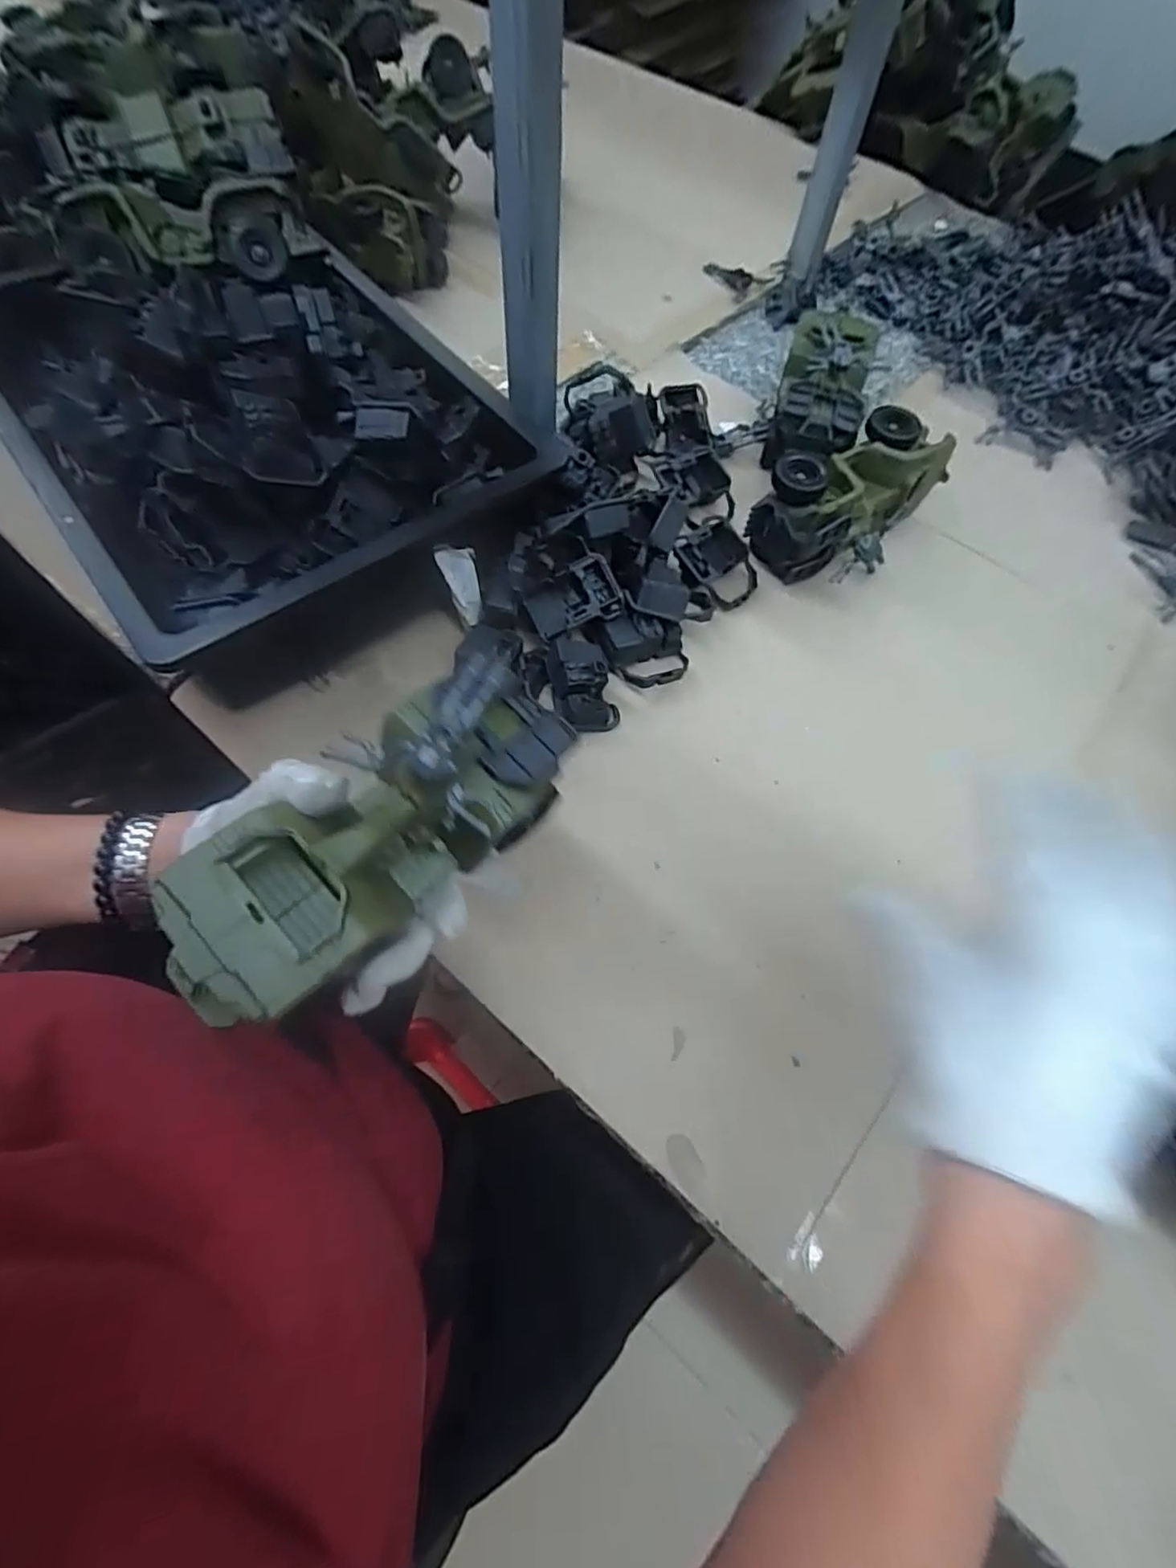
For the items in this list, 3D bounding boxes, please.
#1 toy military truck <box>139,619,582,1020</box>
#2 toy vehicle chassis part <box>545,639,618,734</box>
[{"bbox_3d":[-0.093,0.020,0.286,0.184,0.080,0.077,-40,71,-13],"label":"toy military truck"},{"bbox_3d":[-0.005,-0.078,0.476,0.047,0.036,0.072,-8,64,-5],"label":"toy vehicle chassis part"}]

